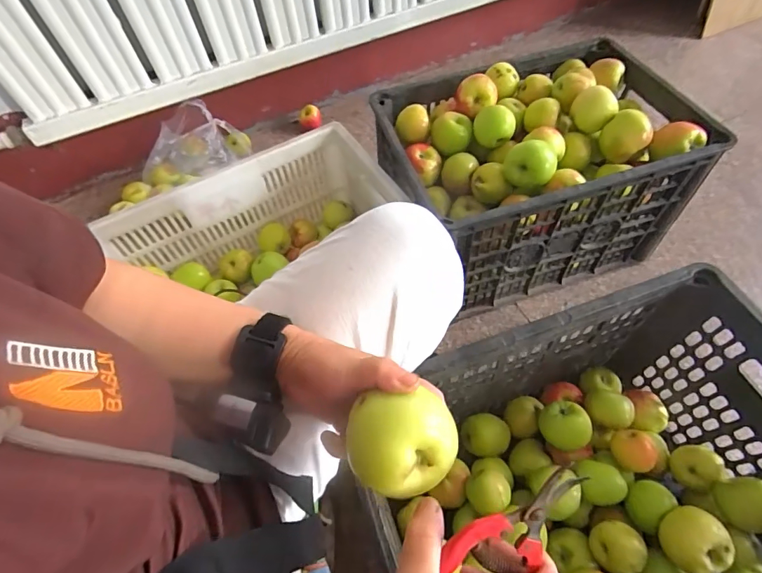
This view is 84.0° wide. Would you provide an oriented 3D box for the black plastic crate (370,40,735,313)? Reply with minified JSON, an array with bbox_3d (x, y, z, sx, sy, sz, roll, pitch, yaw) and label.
[{"bbox_3d":[0.269,-0.202,0.812,0.486,0.324,0.340,-16,58,-6],"label":"black plastic crate"}]

